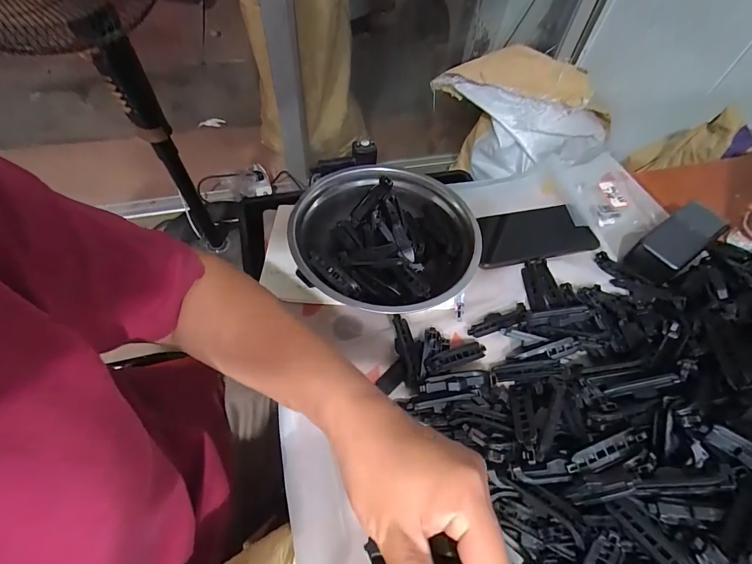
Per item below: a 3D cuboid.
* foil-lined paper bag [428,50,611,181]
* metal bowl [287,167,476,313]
[{"bbox_3d":[0.405,-0.461,1.106,0.498,0.341,0.179,20,58,9],"label":"foil-lined paper bag"},{"bbox_3d":[0.011,-0.045,0.431,0.196,0.066,0.198,2,56,-3],"label":"metal bowl"}]

